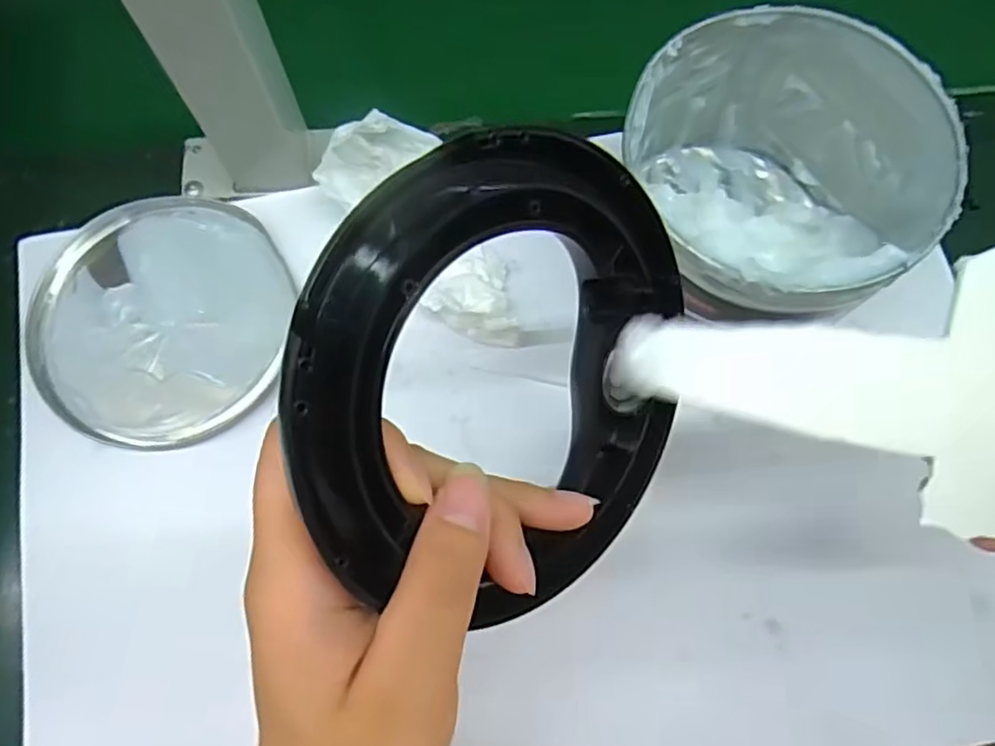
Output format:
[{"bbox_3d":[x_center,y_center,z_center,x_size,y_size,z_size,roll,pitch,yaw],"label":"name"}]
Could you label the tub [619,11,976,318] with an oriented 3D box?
[{"bbox_3d":[0.118,-0.080,0.312,0.122,0.103,0.126,0,72,0],"label":"tub"}]

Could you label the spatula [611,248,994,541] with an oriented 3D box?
[{"bbox_3d":[0.113,-0.003,0.197,0.151,0.008,0.080,15,93,-2],"label":"spatula"}]

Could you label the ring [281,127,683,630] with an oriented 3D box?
[{"bbox_3d":[0.007,0.001,0.188,0.129,0.017,0.122,-8,105,-34],"label":"ring"}]

